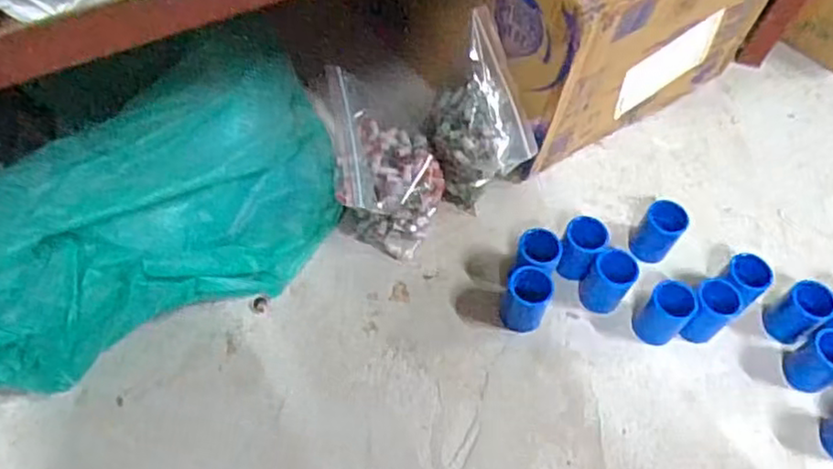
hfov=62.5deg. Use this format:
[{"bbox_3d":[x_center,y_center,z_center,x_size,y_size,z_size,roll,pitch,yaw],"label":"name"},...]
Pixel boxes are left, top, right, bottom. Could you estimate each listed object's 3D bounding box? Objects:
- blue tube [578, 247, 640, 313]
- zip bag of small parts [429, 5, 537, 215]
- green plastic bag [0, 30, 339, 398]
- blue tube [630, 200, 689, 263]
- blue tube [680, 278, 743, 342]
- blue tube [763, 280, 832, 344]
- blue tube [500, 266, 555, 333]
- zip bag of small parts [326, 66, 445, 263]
[{"bbox_3d":[0.172,0.042,0.621,0.036,0.054,0.039,3,58,-5],"label":"blue tube"},{"bbox_3d":[0.054,-0.098,0.630,0.073,0.162,0.102,-29,65,-20],"label":"zip bag of small parts"},{"bbox_3d":[-0.286,0.004,0.533,0.481,0.147,0.191,-22,63,-18],"label":"green plastic bag"},{"bbox_3d":[0.229,-0.001,0.650,0.039,0.059,0.040,2,59,-4],"label":"blue tube"},{"bbox_3d":[0.260,0.070,0.616,0.045,0.053,0.039,-33,67,-22],"label":"blue tube"},{"bbox_3d":[0.344,0.070,0.619,0.038,0.057,0.036,3,58,-5],"label":"blue tube"},{"bbox_3d":[0.098,0.058,0.611,0.039,0.045,0.043,22,58,6],"label":"blue tube"},{"bbox_3d":[-0.026,-0.062,0.629,0.096,0.125,0.138,-5,59,-8],"label":"zip bag of small parts"}]

